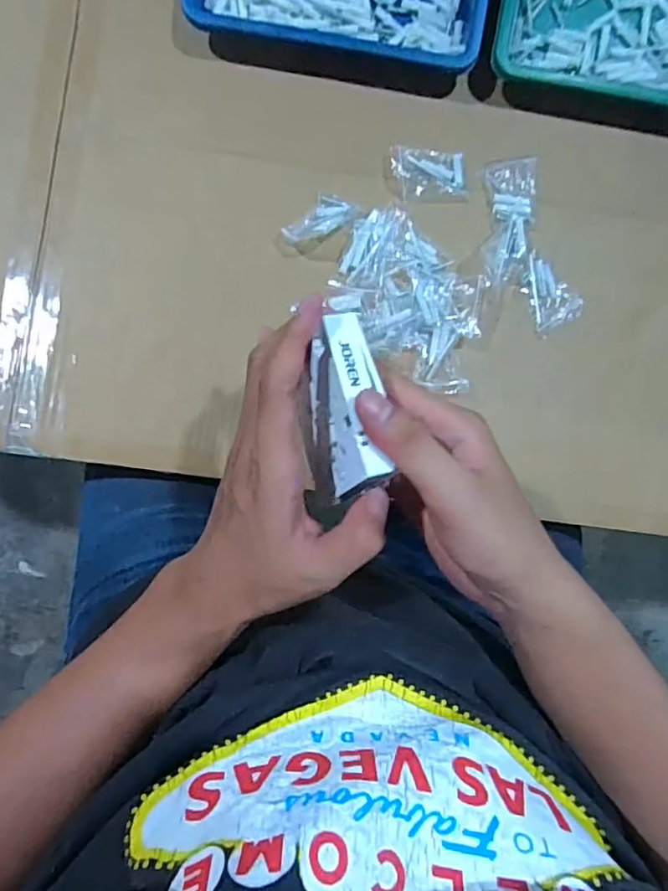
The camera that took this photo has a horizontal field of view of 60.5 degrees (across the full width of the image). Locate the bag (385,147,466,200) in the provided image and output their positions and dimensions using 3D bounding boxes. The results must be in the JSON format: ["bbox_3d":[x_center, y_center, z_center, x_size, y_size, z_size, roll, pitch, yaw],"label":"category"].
[{"bbox_3d":[0.078,-0.225,0.474,0.064,0.010,0.044,-1,87,-3],"label":"bag"}]

